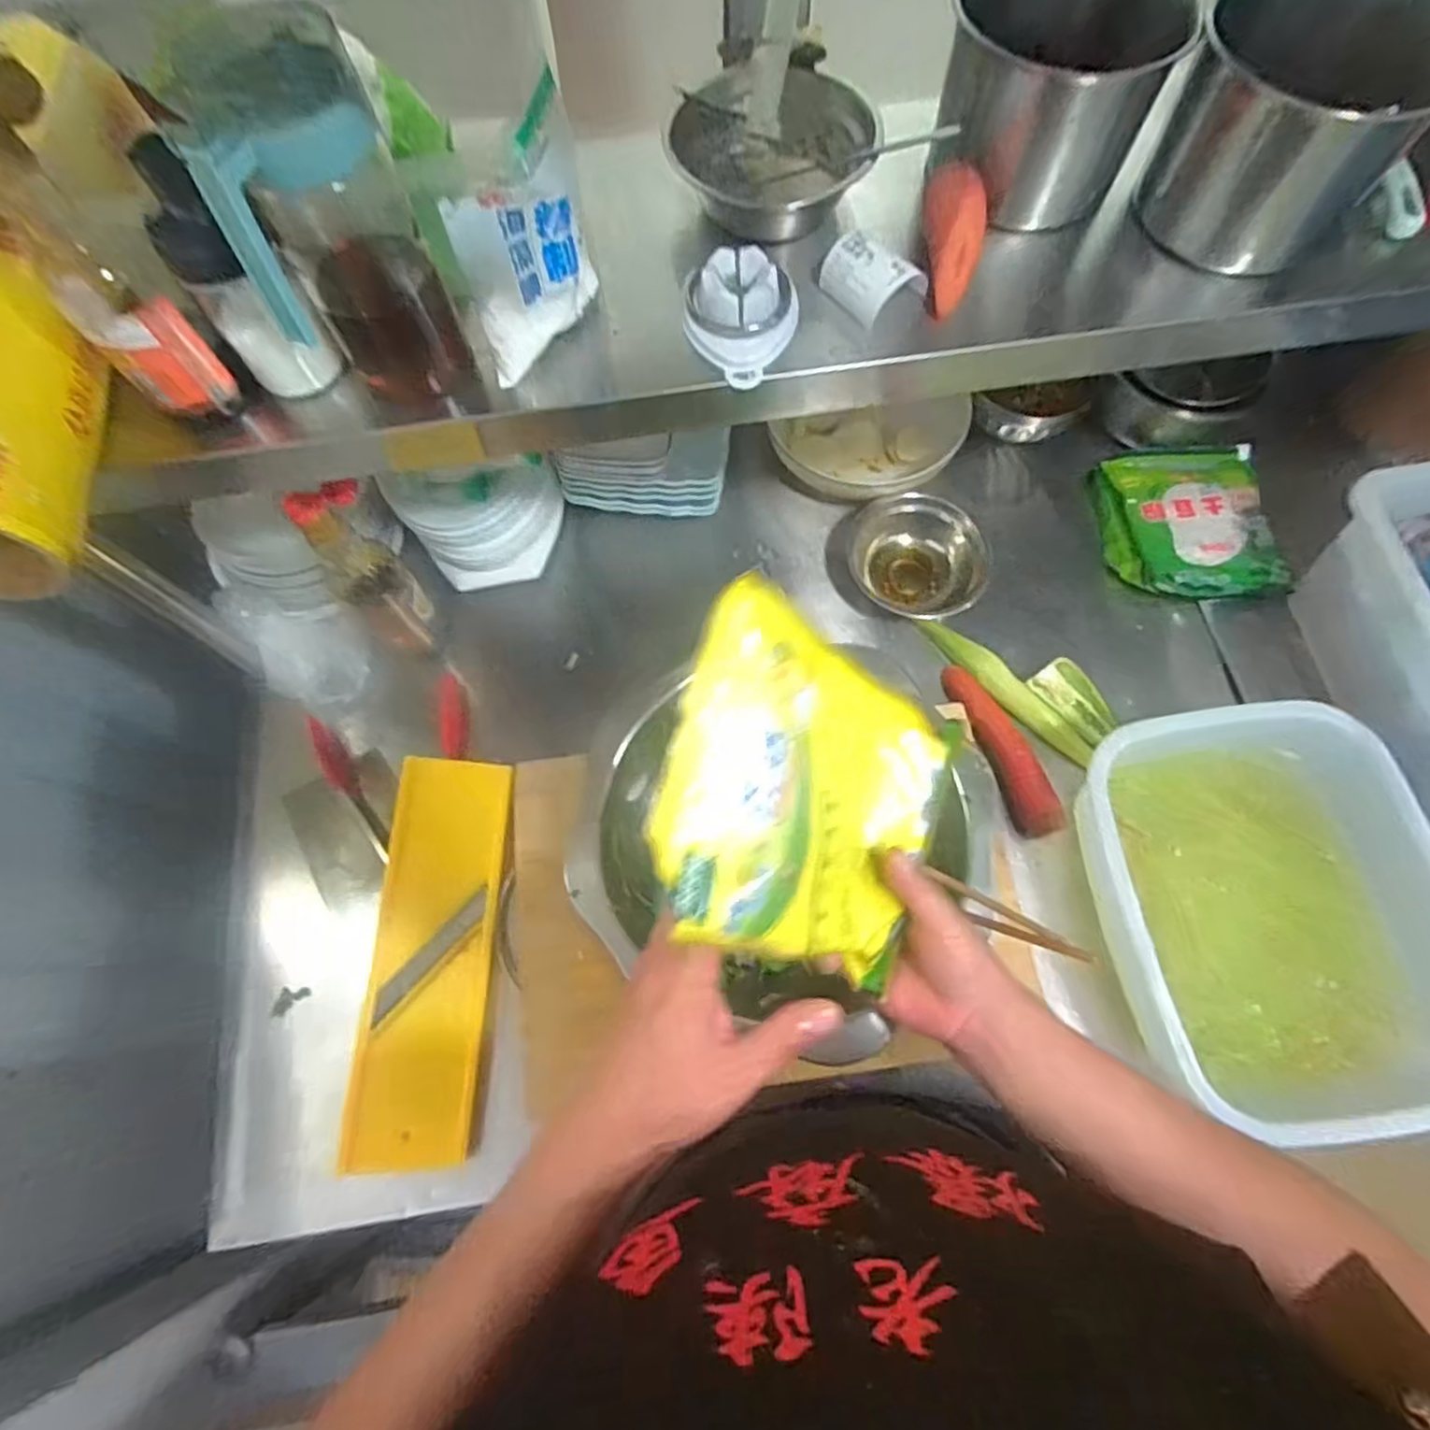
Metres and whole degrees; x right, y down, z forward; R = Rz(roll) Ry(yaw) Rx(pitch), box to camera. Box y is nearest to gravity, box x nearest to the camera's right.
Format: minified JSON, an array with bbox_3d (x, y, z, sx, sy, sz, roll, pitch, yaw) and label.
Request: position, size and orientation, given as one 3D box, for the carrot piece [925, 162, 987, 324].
[{"bbox_3d":[0.166,-0.327,0.490,0.034,0.032,0.097,-1,97,1],"label":"carrot piece"}]

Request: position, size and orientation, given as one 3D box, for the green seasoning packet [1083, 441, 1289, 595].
[{"bbox_3d":[0.523,-0.211,0.794,0.176,0.053,0.185,-1,70,1],"label":"green seasoning packet"}]

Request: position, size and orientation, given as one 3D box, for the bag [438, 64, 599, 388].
[{"bbox_3d":[-0.113,-0.281,0.432,0.032,0.120,0.091,39,76,14],"label":"bag"}]

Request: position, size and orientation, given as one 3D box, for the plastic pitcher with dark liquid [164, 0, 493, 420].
[{"bbox_3d":[-0.220,-0.277,0.424,0.089,0.206,0.114,-25,71,-7],"label":"plastic pitcher with dark liquid"}]

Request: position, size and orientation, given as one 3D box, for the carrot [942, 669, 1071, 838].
[{"bbox_3d":[0.284,0.031,0.703,0.036,0.034,0.186,-22,71,-6],"label":"carrot"}]

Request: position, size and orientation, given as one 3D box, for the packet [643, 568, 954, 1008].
[{"bbox_3d":[0.056,0.045,0.371,0.028,0.208,0.161,-3,65,43],"label":"packet"}]

